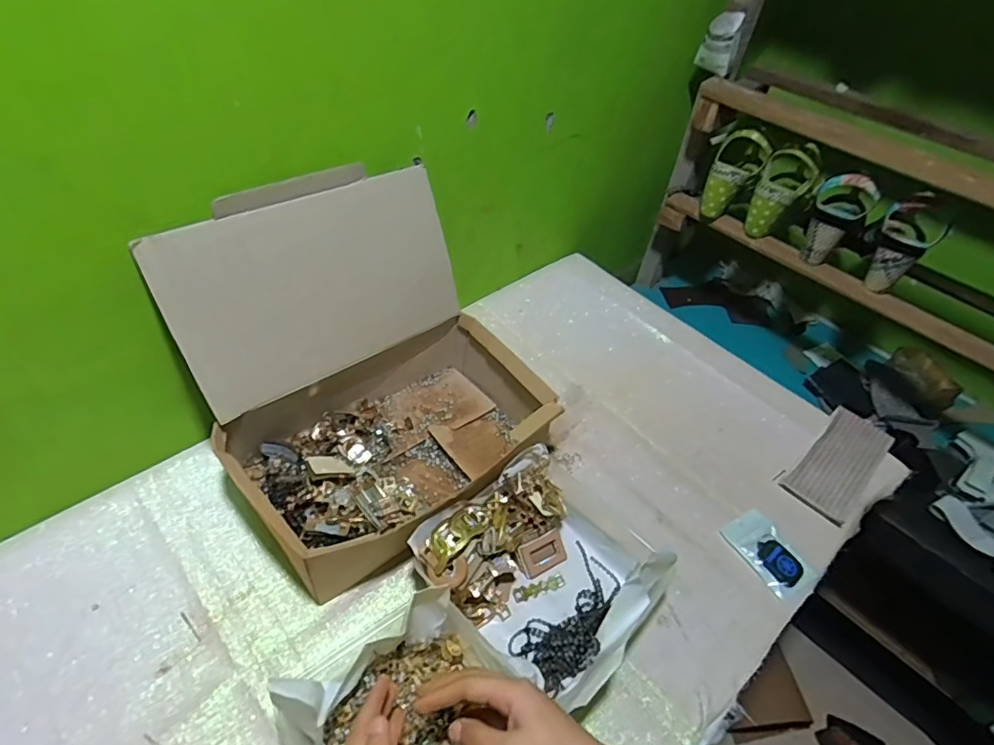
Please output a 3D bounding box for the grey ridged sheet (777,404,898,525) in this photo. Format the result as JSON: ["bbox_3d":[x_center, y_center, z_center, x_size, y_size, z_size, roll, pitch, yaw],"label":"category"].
[{"bbox_3d":[0.461,0.124,0.716,0.164,0.024,0.080,-41,66,-18],"label":"grey ridged sheet"}]

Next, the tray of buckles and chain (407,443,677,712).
[{"bbox_3d":[0.050,0.200,0.558,0.213,0.084,0.196,34,52,23],"label":"tray of buckles and chain"}]

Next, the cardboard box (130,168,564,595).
[{"bbox_3d":[-0.131,-0.002,0.580,0.324,0.292,0.286,-26,55,-28],"label":"cardboard box"}]

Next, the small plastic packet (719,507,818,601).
[{"bbox_3d":[0.325,0.214,0.635,0.065,0.011,0.099,-19,52,-23],"label":"small plastic packet"}]

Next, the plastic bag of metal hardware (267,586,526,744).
[{"bbox_3d":[-0.066,0.295,0.429,0.164,0.102,0.207,-26,55,-28],"label":"plastic bag of metal hardware"}]

